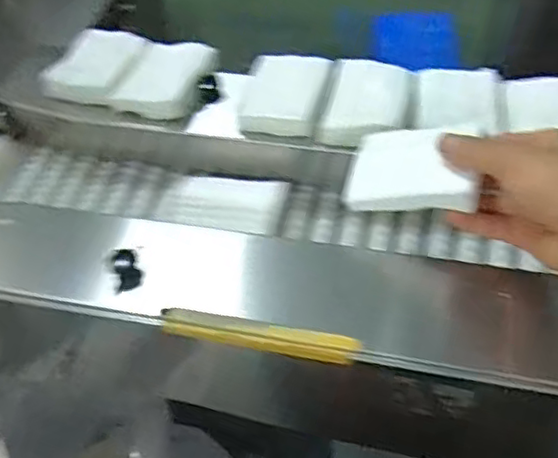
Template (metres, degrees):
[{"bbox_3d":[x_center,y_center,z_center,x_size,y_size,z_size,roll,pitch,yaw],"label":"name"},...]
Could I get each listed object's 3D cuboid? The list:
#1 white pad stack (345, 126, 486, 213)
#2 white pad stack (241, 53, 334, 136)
[{"bbox_3d":[0.100,-0.044,0.483,0.099,0.013,0.063,3,78,35],"label":"white pad stack"},{"bbox_3d":[0.006,-0.131,0.619,0.076,0.017,0.103,8,52,12],"label":"white pad stack"}]

